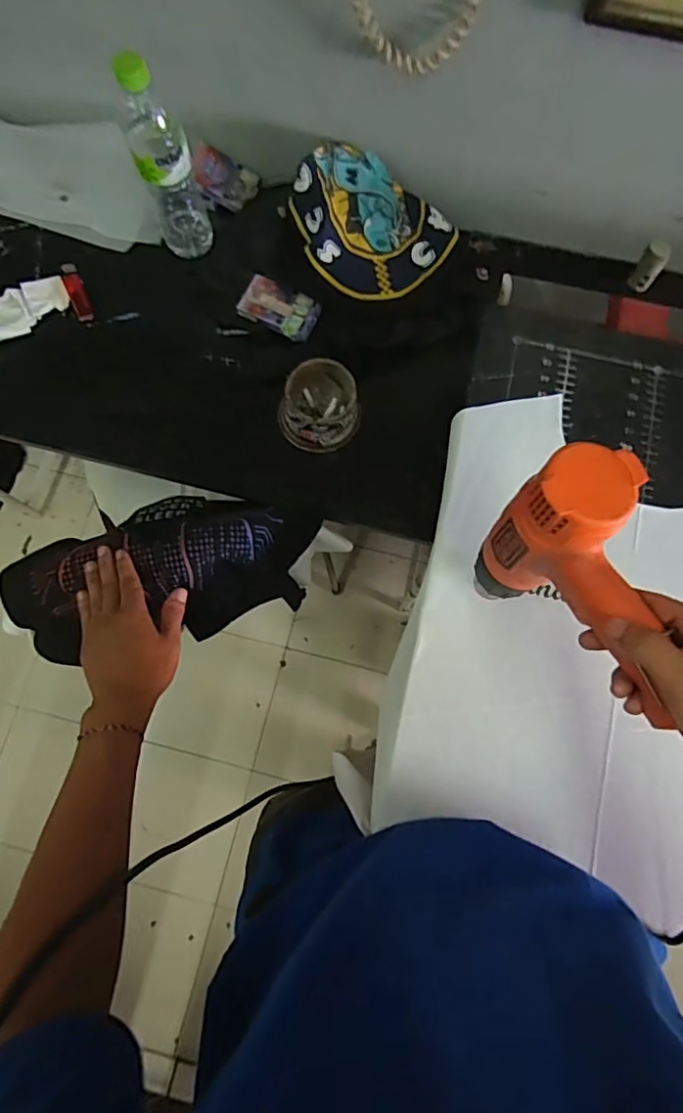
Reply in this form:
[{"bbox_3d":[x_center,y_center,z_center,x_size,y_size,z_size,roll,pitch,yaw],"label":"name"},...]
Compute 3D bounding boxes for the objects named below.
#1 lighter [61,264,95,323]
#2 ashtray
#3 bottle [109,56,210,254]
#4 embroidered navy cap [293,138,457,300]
[{"bbox_3d":[-0.353,-0.352,0.739,0.024,0.014,0.082,-20,78,-5],"label":"lighter"},{"bbox_3d":[-0.028,-0.181,0.683,0.095,0.073,0.089,0,77,-1],"label":"ashtray"},{"bbox_3d":[-0.206,-0.461,0.644,0.061,0.227,0.068,-14,78,-4],"label":"bottle"},{"bbox_3d":[0.036,-0.419,0.699,0.196,0.075,0.163,28,78,5],"label":"embroidered navy cap"}]

